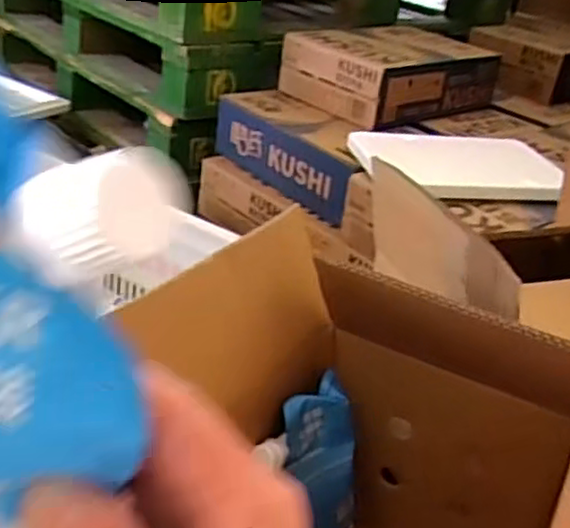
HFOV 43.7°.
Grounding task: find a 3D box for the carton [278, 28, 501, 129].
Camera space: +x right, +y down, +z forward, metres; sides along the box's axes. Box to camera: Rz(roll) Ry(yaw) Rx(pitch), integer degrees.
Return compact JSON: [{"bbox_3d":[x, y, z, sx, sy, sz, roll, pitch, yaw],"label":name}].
[{"bbox_3d":[0.234,-0.399,1.464,0.395,0.127,0.287,-15,35,-37],"label":"carton"}]

